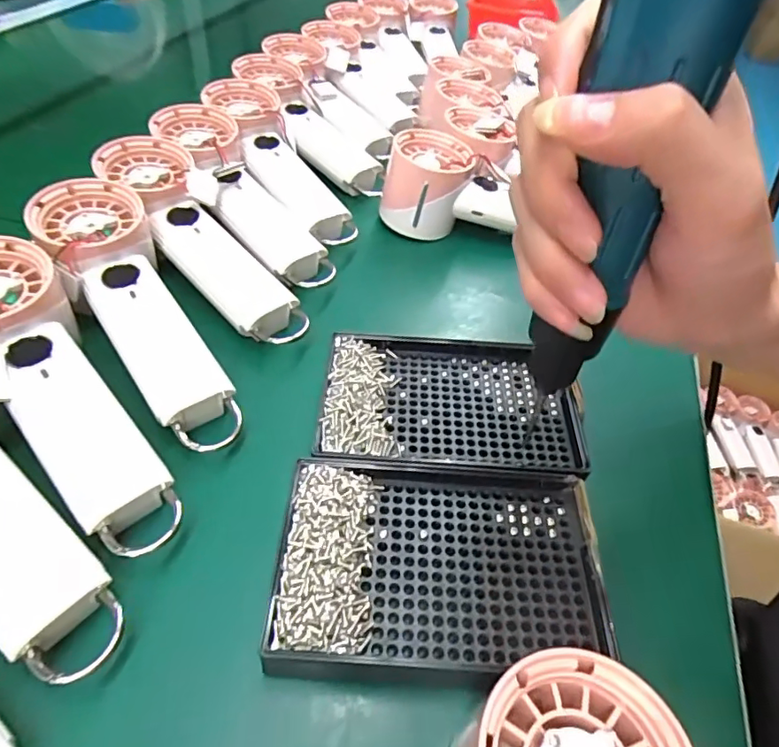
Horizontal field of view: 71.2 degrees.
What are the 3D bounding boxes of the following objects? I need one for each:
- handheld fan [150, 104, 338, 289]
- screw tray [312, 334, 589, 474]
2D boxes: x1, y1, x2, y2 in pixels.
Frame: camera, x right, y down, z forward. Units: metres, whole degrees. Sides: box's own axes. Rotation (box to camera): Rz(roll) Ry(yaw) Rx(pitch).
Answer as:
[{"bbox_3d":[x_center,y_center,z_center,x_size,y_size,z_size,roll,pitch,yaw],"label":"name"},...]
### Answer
[{"bbox_3d":[-0.109,-0.133,0.387,0.066,0.033,0.181,-28,71,-27],"label":"handheld fan"},{"bbox_3d":[0.032,0.018,0.299,0.137,0.022,0.089,4,47,-2],"label":"screw tray"}]

